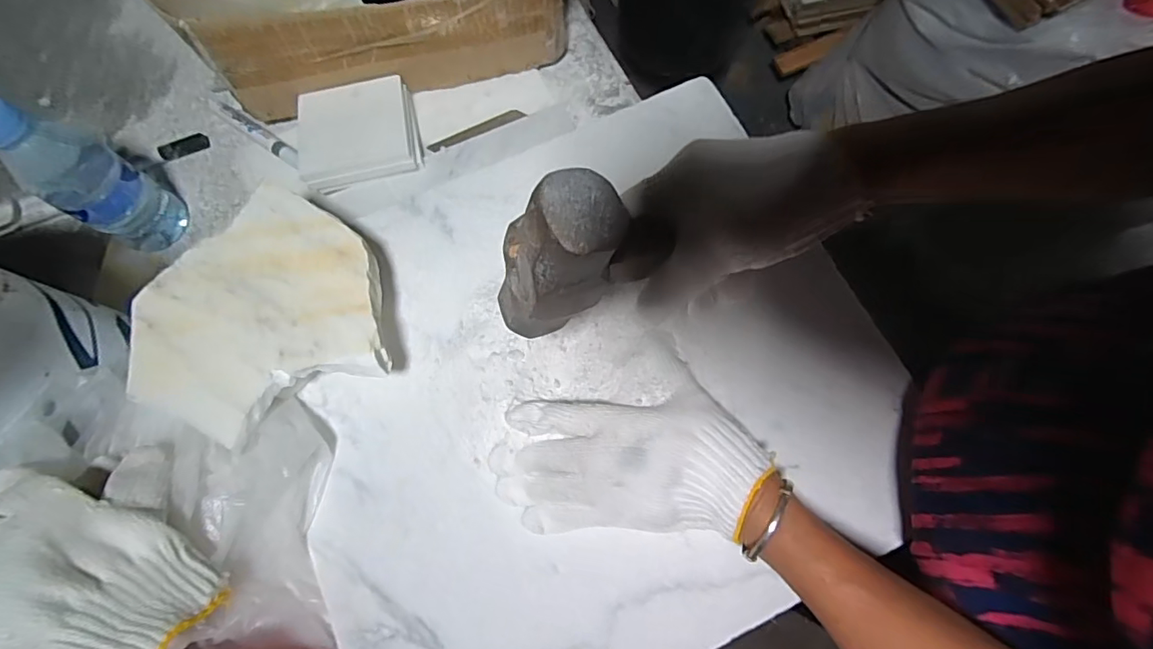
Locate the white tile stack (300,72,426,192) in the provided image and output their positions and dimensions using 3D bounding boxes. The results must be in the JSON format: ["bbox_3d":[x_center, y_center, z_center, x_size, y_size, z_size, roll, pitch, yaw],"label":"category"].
[{"bbox_3d":[-0.206,-0.181,0.496,0.102,0.032,0.100,-15,72,-4],"label":"white tile stack"}]

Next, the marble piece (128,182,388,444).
[{"bbox_3d":[-0.229,-0.010,0.372,0.169,0.015,0.162,-29,74,-8],"label":"marble piece"}]

